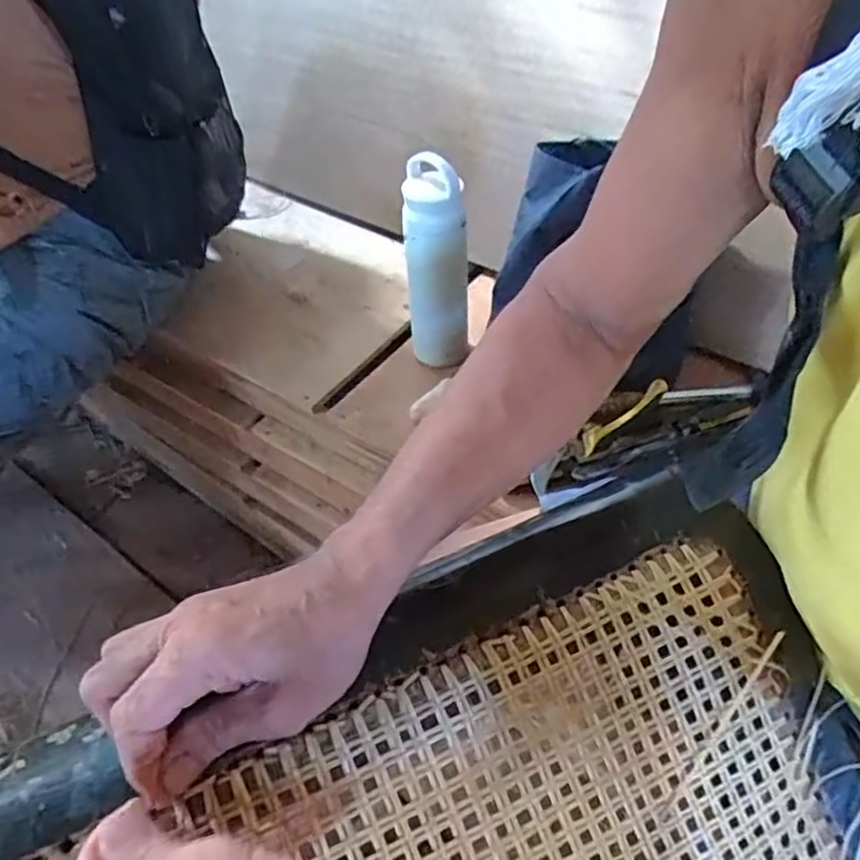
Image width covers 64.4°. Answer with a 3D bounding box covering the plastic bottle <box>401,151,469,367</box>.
[{"bbox_3d":[0.009,-0.171,0.753,0.068,0.231,0.057,-2,47,0],"label":"plastic bottle"}]

